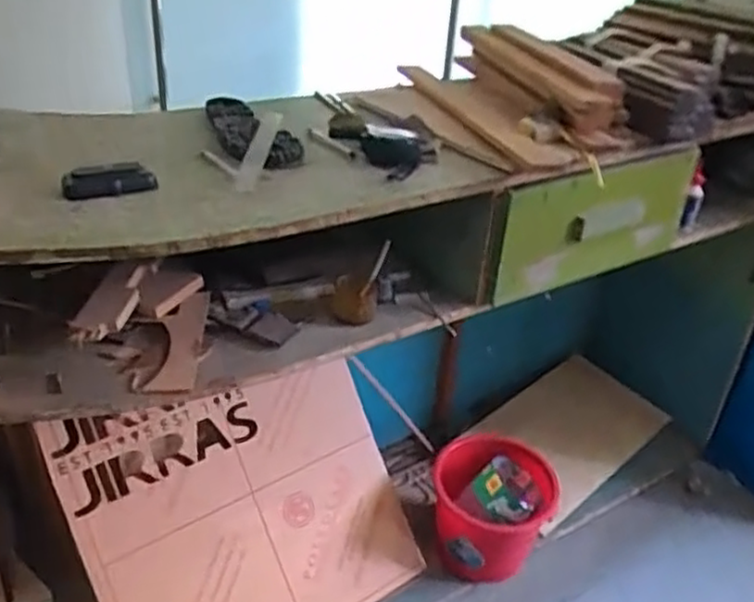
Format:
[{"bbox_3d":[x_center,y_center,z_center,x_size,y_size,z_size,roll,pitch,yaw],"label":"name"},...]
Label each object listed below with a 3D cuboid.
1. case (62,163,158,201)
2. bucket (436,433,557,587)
[{"bbox_3d":[-0.335,-0.149,0.916,0.109,0.037,0.030,-10,35,-22],"label":"case"},{"bbox_3d":[0.254,0.480,1.628,0.270,0.240,0.254,3,32,-2],"label":"bucket"}]

